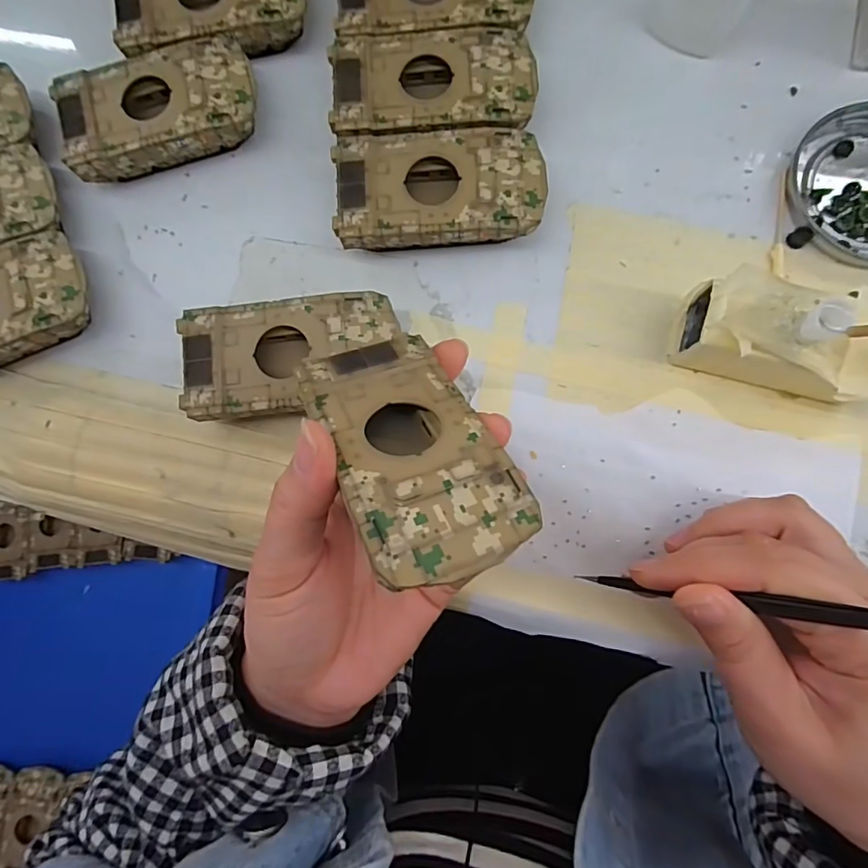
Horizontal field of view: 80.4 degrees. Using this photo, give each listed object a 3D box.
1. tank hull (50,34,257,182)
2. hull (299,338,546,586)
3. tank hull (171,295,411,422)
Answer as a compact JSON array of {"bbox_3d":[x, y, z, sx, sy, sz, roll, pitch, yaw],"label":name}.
[{"bbox_3d":[-0.136,-0.163,0.262,0.093,0.026,0.050,-15,82,1],"label":"tank hull"},{"bbox_3d":[-0.008,0.007,0.168,0.049,0.020,0.094,-19,52,-17],"label":"hull"},{"bbox_3d":[-0.064,-0.034,0.240,0.096,0.027,0.052,-6,82,3],"label":"tank hull"}]

